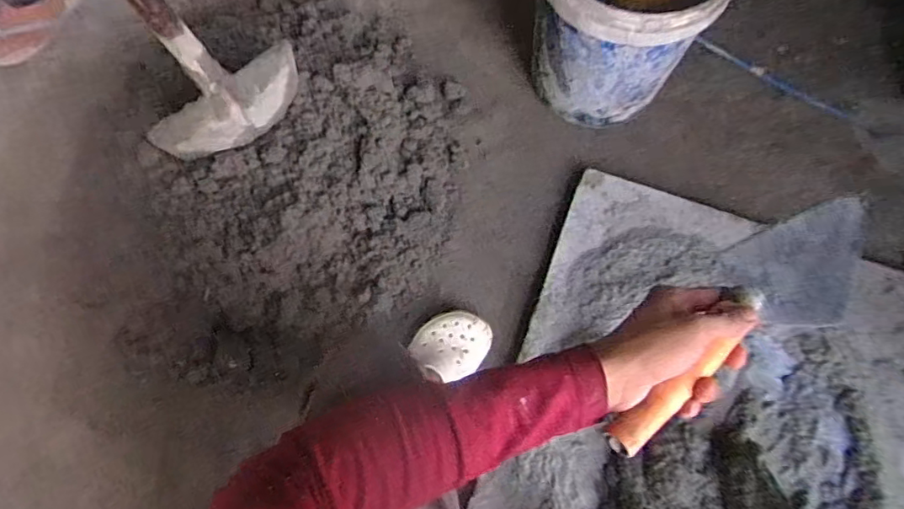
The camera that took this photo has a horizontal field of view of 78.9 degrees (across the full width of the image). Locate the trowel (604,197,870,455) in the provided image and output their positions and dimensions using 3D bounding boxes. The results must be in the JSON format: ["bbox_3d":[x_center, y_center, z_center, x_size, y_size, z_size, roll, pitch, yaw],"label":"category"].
[{"bbox_3d":[0.234,0.050,0.438,0.313,0.059,0.090,-30,70,-26],"label":"trowel"}]

